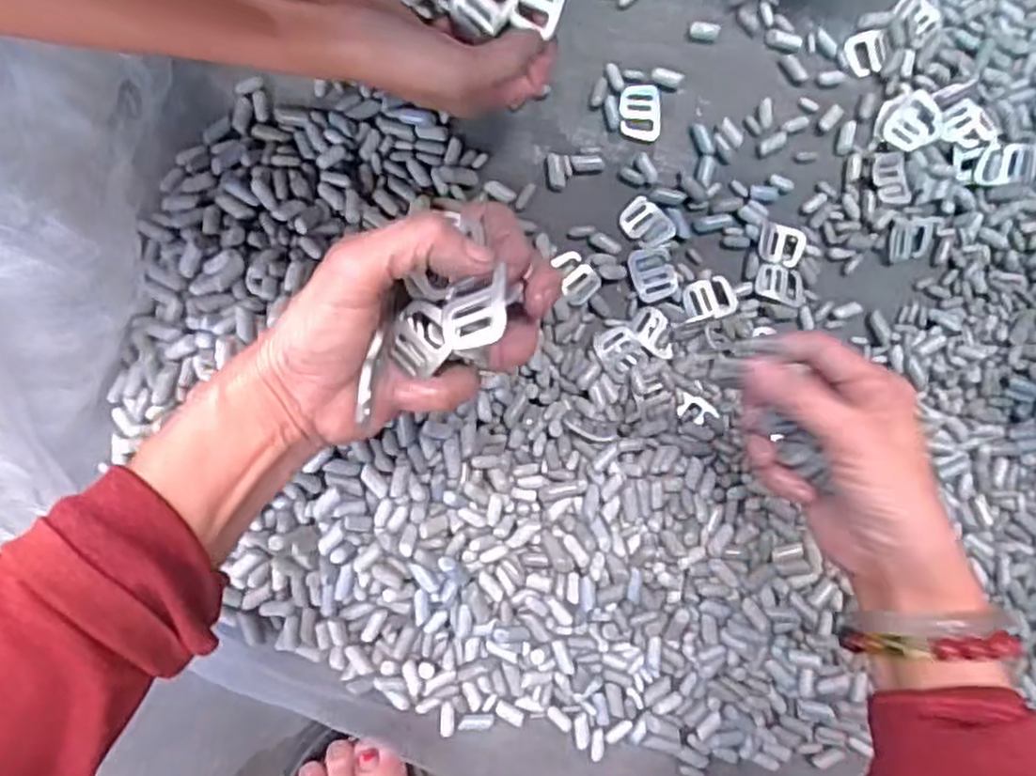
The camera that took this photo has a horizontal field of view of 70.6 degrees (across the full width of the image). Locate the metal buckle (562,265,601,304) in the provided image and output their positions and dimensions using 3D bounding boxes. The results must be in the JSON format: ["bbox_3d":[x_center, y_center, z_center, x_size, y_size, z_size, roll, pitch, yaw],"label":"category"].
[{"bbox_3d":[0.040,-0.065,0.455,0.019,0.005,0.025,45,84,-2],"label":"metal buckle"}]

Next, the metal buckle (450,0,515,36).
[{"bbox_3d":[-0.017,-0.196,0.366,0.028,0.006,0.030,30,98,-6],"label":"metal buckle"}]

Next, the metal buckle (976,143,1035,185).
[{"bbox_3d":[0.317,-0.144,0.470,0.037,0.004,0.023,-2,101,18],"label":"metal buckle"}]

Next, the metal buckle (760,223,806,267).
[{"bbox_3d":[0.170,-0.092,0.471,0.031,0.005,0.025,9,86,-6],"label":"metal buckle"}]

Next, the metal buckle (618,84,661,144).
[{"bbox_3d":[0.077,-0.175,0.463,0.028,0.004,0.035,7,87,-6],"label":"metal buckle"}]

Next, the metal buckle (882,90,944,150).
[{"bbox_3d":[0.253,-0.170,0.469,0.033,0.006,0.032,-34,93,13],"label":"metal buckle"}]

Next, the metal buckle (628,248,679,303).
[{"bbox_3d":[0.086,-0.072,0.463,0.026,0.006,0.034,-16,93,15],"label":"metal buckle"}]

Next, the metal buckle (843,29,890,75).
[{"bbox_3d":[0.229,-0.220,0.480,0.026,0.005,0.027,-11,89,-6],"label":"metal buckle"}]

